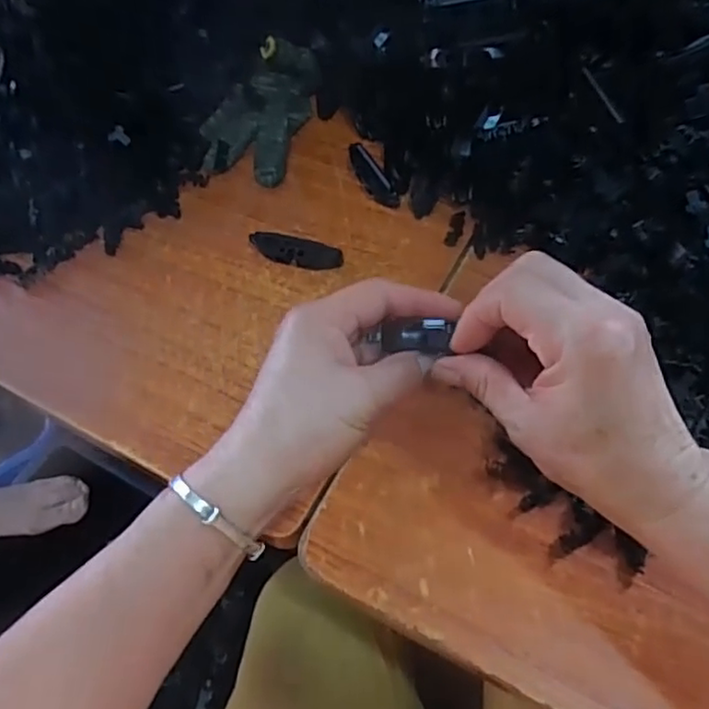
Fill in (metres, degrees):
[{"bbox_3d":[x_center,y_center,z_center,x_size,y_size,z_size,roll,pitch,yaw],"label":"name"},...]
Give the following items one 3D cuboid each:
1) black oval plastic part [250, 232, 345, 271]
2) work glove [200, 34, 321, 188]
[{"bbox_3d":[-0.049,-0.086,0.525,0.080,0.016,0.017,15,61,13],"label":"black oval plastic part"},{"bbox_3d":[-0.091,-0.232,0.600,0.088,0.035,0.154,12,60,11],"label":"work glove"}]

